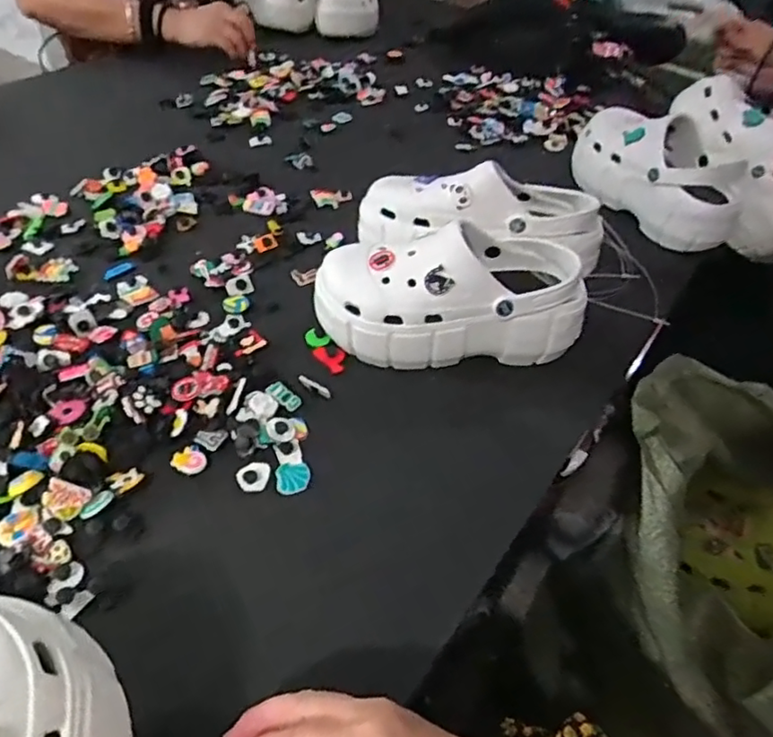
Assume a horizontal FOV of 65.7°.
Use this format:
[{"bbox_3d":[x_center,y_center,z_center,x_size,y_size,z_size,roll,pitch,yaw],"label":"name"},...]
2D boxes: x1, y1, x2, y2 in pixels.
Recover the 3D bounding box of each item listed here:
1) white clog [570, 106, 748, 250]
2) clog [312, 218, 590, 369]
[{"bbox_3d":[0.351,-0.255,0.770,0.112,0.100,0.239,-24,54,-26],"label":"white clog"},{"bbox_3d":[0.061,-0.072,0.558,0.251,0.100,0.102,-2,48,-8],"label":"clog"}]

